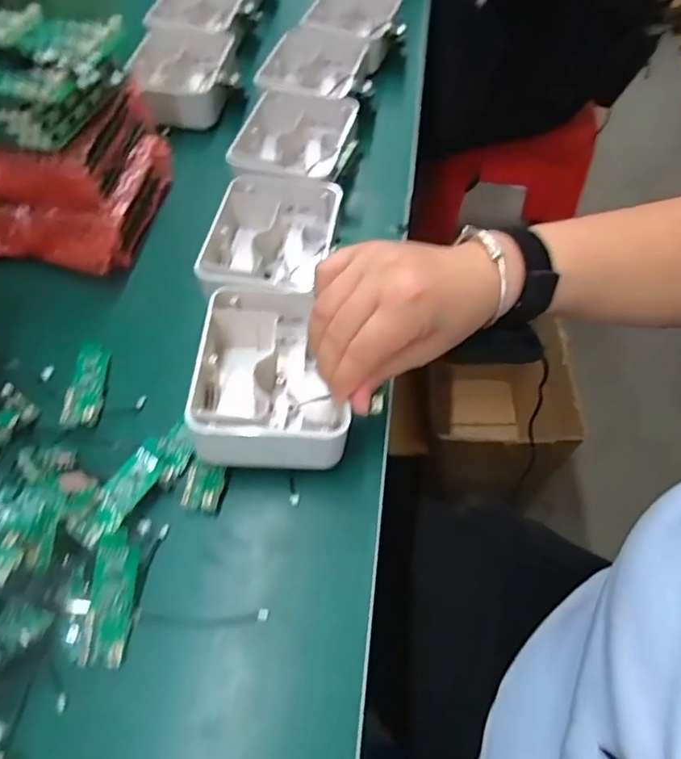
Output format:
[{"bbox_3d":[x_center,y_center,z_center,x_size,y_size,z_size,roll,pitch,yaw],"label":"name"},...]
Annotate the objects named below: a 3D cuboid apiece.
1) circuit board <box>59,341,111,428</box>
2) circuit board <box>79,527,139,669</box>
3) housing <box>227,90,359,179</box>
[{"bbox_3d":[-0.185,0.002,0.376,0.024,0.010,0.069,0,58,1],"label":"circuit board"},{"bbox_3d":[-0.131,0.123,0.291,0.023,0.010,0.069,6,71,-12],"label":"circuit board"},{"bbox_3d":[-0.044,-0.228,0.507,0.104,0.050,0.126,7,59,5],"label":"housing"}]

